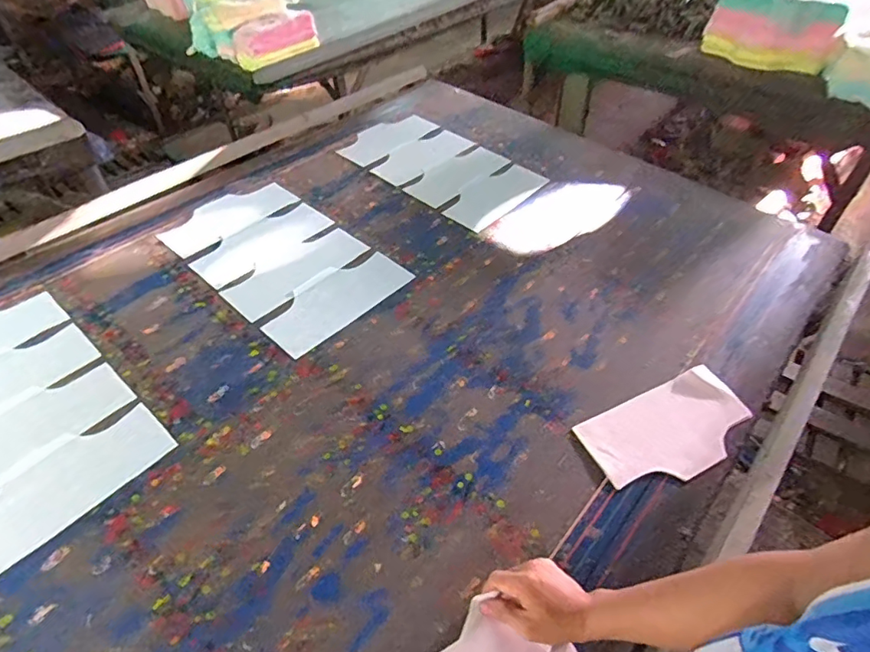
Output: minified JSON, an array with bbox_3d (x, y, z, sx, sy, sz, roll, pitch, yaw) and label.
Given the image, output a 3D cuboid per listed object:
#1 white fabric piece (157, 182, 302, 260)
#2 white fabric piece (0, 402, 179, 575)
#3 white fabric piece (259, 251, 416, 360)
[{"bbox_3d":[-0.454,-0.246,1.125,0.140,0.011,0.289,33,55,25],"label":"white fabric piece"},{"bbox_3d":[-0.519,0.215,0.700,0.128,0.009,0.284,34,56,26],"label":"white fabric piece"},{"bbox_3d":[-0.187,-0.054,0.963,0.140,0.009,0.280,36,57,25],"label":"white fabric piece"}]

